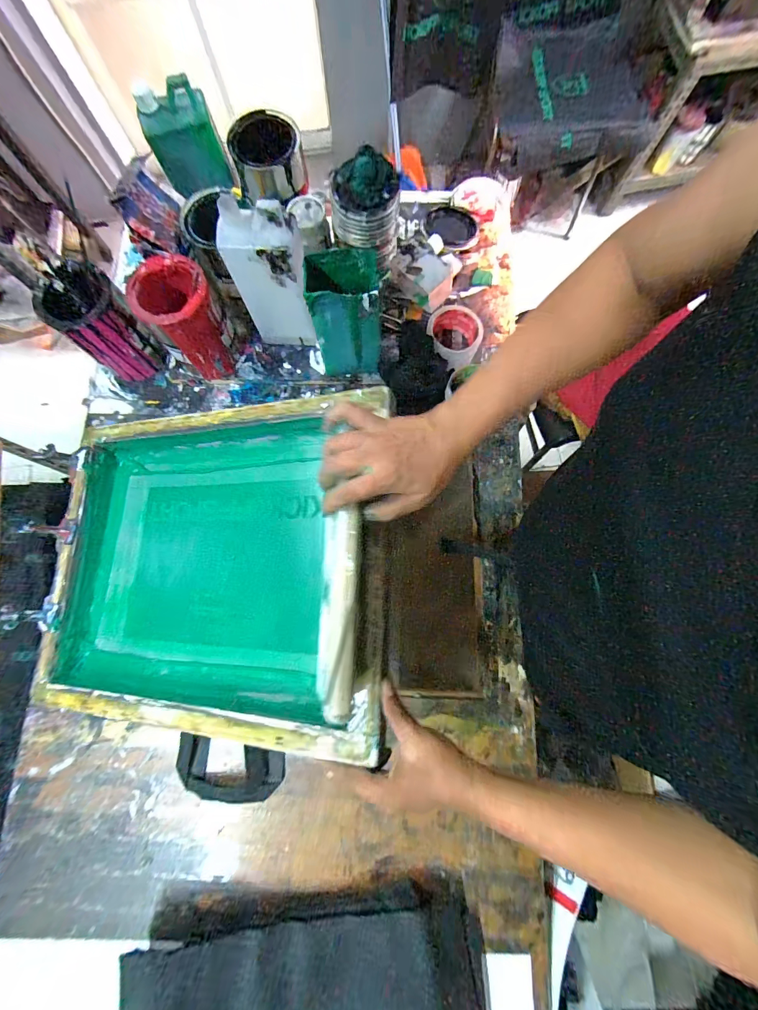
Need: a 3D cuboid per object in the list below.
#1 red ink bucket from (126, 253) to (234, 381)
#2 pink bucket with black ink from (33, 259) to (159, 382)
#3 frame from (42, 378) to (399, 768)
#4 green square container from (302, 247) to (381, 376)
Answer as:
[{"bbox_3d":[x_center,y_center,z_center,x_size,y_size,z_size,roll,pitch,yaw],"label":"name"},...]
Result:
[{"bbox_3d":[-0.287,-0.281,0.563,0.092,0.151,0.096,0,78,1],"label":"red ink bucket"},{"bbox_3d":[-0.422,-0.274,0.569,0.093,0.134,0.100,0,78,1],"label":"pink bucket with black ink"},{"bbox_3d":[-0.226,0.069,0.486,0.487,0.074,0.396,-2,75,19],"label":"frame"},{"bbox_3d":[-0.046,-0.274,0.534,0.093,0.169,0.079,-8,78,-1],"label":"green square container"}]

